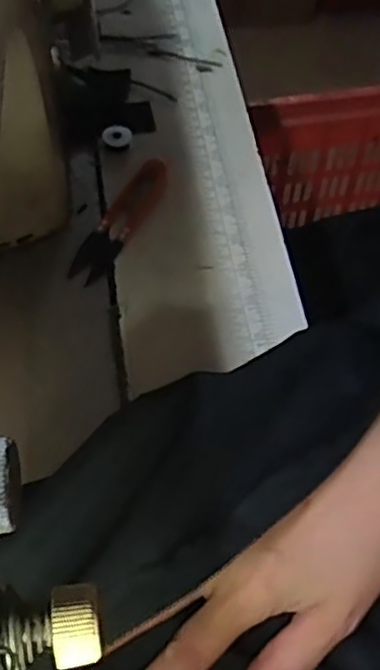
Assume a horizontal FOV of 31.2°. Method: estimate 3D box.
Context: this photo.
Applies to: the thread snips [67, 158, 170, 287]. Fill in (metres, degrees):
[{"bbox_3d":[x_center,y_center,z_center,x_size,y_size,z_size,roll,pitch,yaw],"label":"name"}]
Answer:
[{"bbox_3d":[-0.043,-0.076,0.437,0.025,0.006,0.105,25,60,14],"label":"thread snips"}]

